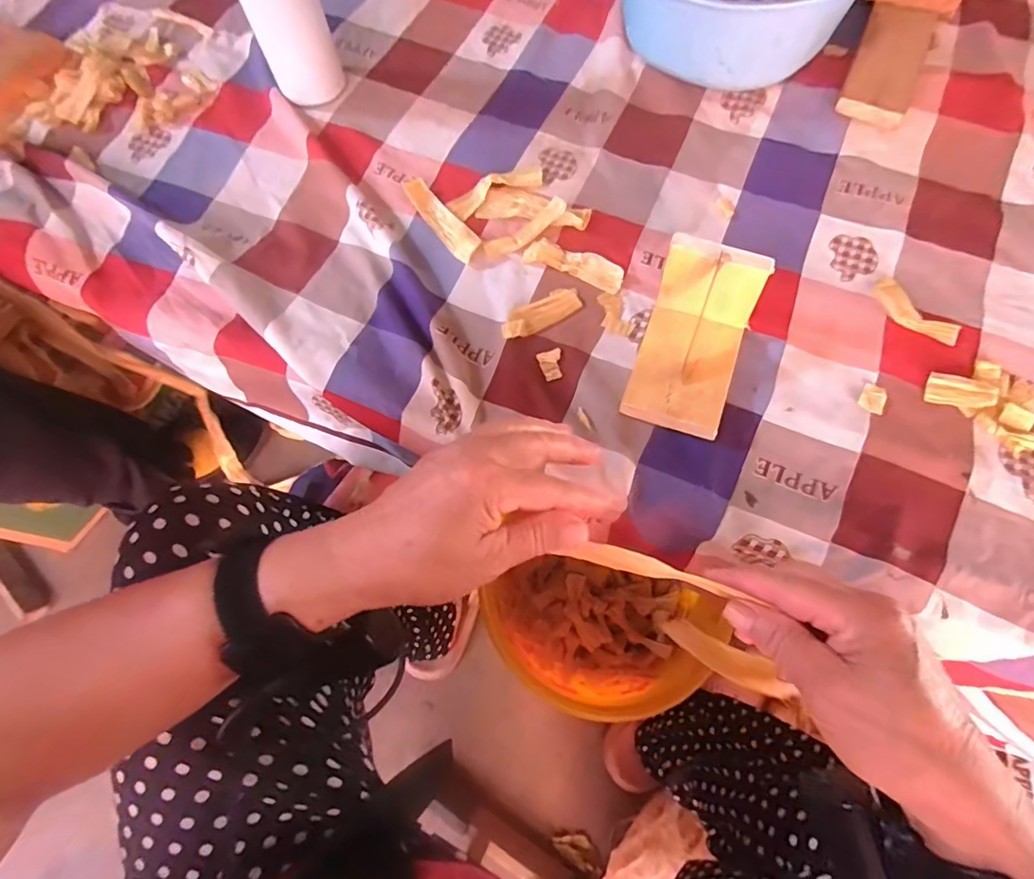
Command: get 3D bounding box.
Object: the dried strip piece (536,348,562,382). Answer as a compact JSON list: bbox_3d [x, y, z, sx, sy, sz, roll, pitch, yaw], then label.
[{"bbox_3d":[0.031,-0.065,0.464,0.021,0.004,0.027,-16,70,-5],"label":"dried strip piece"}]

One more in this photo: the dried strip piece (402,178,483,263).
[{"bbox_3d":[-0.072,-0.216,0.524,0.026,0.017,0.107,-32,73,-10],"label":"dried strip piece"}]

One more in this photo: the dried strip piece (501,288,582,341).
[{"bbox_3d":[0.021,-0.113,0.477,0.077,0.004,0.028,-32,72,-10],"label":"dried strip piece"}]

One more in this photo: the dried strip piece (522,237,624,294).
[{"bbox_3d":[0.053,-0.165,0.495,0.095,0.008,0.032,23,72,9],"label":"dried strip piece"}]

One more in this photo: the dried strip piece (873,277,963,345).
[{"bbox_3d":[0.335,-0.107,0.453,0.032,0.009,0.077,-36,73,-11],"label":"dried strip piece"}]

